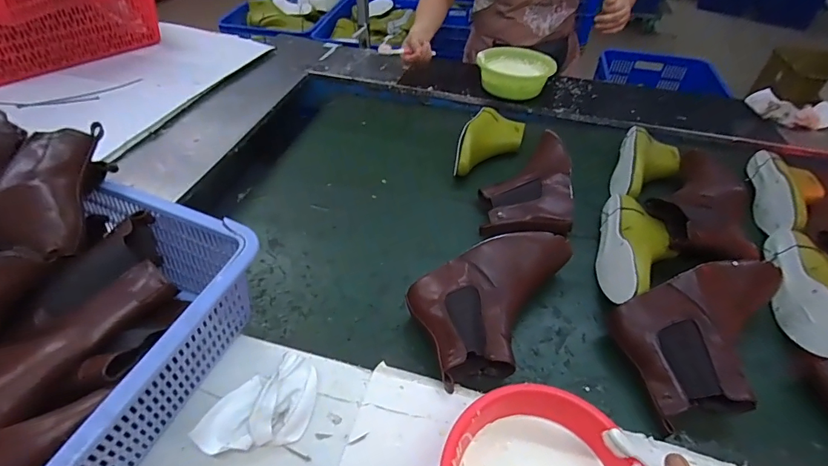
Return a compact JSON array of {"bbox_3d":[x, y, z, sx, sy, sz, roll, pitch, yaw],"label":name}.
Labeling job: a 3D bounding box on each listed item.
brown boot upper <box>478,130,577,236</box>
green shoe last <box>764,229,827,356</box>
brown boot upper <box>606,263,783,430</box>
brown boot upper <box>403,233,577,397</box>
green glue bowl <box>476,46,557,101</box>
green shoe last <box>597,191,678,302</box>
[{"bbox_3d":[0.209,-0.097,0.791,0.167,0.074,0.253,3,46,2],"label":"brown boot upper"},{"bbox_3d":[0.612,0.085,0.628,0.101,0.069,0.248,20,49,17],"label":"green shoe last"},{"bbox_3d":[0.410,0.134,0.554,0.255,0.073,0.164,-9,47,-10],"label":"brown boot upper"},{"bbox_3d":[0.131,0.098,0.589,0.252,0.108,0.163,-16,48,-16],"label":"brown boot upper"},{"bbox_3d":[0.256,-0.407,1.075,0.193,0.074,0.146,11,47,9],"label":"green glue bowl"},{"bbox_3d":[0.360,0.024,0.667,0.108,0.068,0.239,15,48,13],"label":"green shoe last"}]

